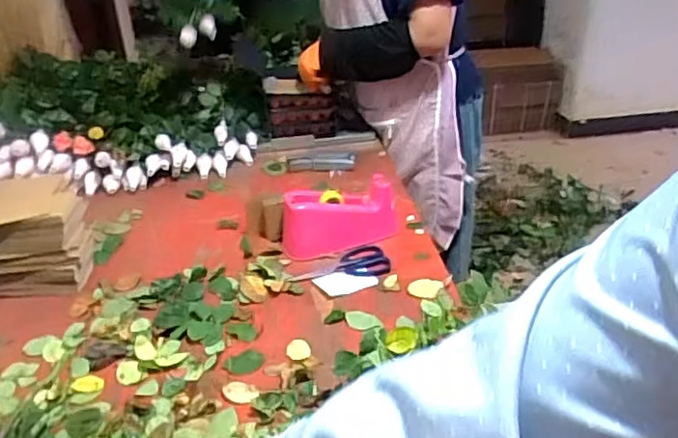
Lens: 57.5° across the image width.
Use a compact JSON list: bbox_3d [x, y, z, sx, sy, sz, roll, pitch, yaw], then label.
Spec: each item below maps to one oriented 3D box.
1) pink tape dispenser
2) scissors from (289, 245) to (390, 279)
[{"bbox_3d":[0.002,-0.002,1.090,0.205,0.095,0.084,-11,31,-16],"label":"pink tape dispenser"},{"bbox_3d":[0.003,0.080,1.060,0.165,0.015,0.090,-4,30,-3],"label":"scissors"}]

